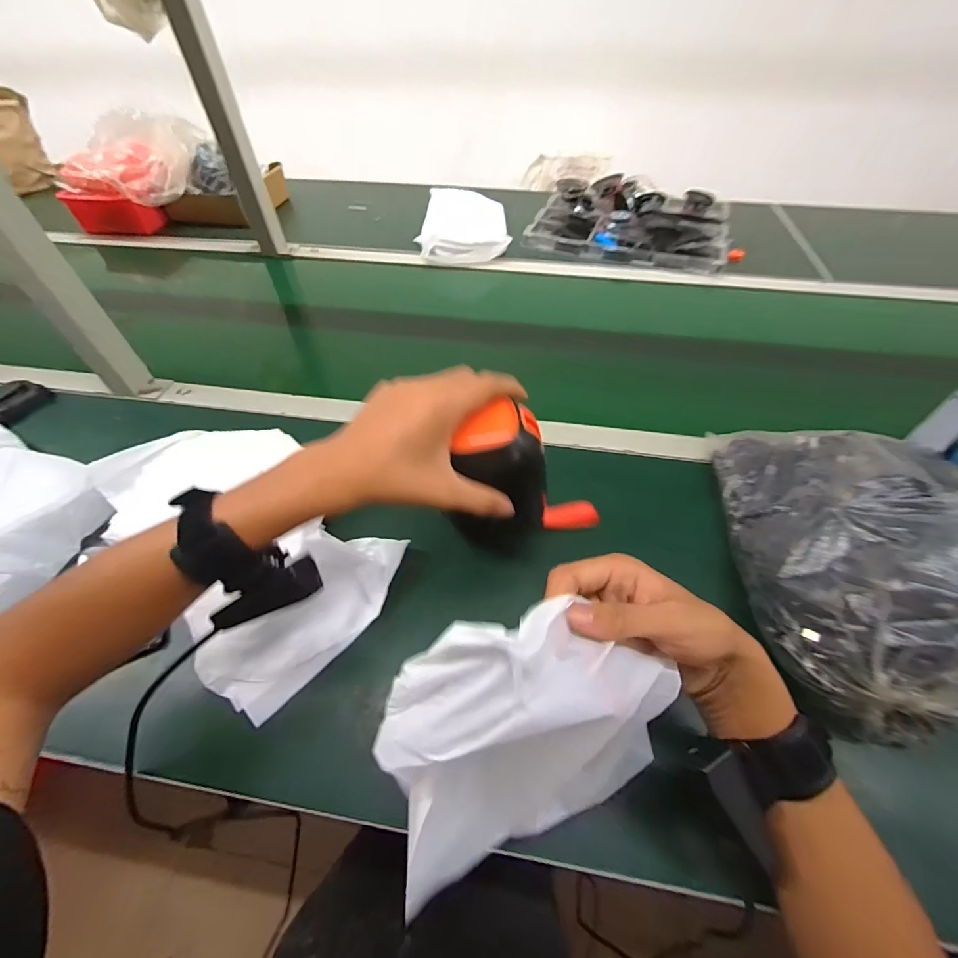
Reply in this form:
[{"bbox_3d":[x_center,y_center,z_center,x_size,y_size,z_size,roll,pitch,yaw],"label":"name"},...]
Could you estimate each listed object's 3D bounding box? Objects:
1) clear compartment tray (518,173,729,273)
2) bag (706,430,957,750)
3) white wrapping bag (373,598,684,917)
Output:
[{"bbox_3d":[0.332,-0.567,0.929,0.389,0.042,0.347,17,53,15],"label":"clear compartment tray"},{"bbox_3d":[0.323,0.049,0.383,0.145,0.109,0.300,7,52,7],"label":"bag"},{"bbox_3d":[0.036,0.147,0.251,0.174,0.173,0.037,-10,23,-14],"label":"white wrapping bag"}]

